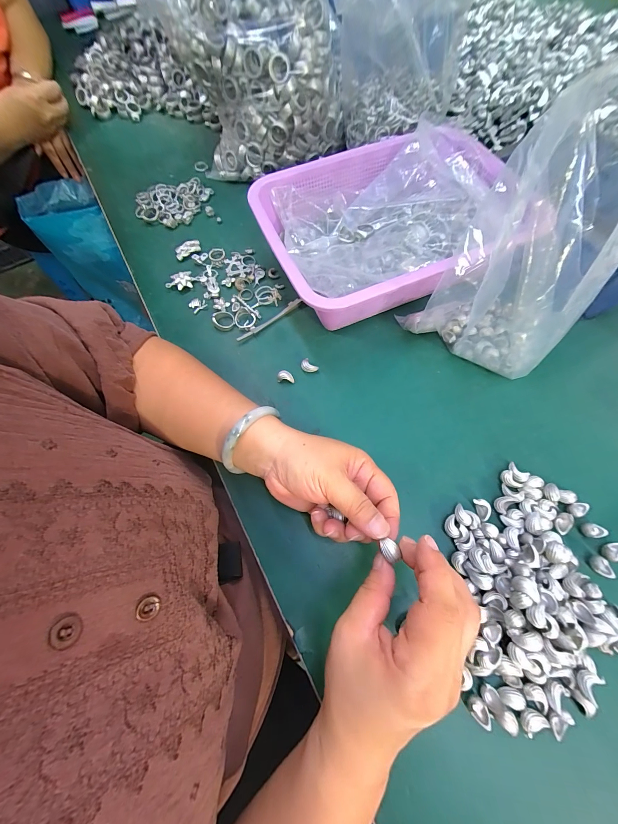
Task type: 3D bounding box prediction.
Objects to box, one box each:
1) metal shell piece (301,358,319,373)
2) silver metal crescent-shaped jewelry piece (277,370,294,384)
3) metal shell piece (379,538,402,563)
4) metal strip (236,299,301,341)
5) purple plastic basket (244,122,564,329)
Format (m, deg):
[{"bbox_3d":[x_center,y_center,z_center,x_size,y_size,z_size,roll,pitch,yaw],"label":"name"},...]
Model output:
[{"bbox_3d":[0.000,-0.053,0.341,0.019,0.010,0.012,37,74,16],"label":"metal shell piece"},{"bbox_3d":[-0.027,-0.040,0.336,0.020,0.014,0.009,7,68,5],"label":"silver metal crescent-shaped jewelry piece"},{"bbox_3d":[0.057,0.097,0.204,0.011,0.004,0.016,-24,69,-7],"label":"metal shell piece"},{"bbox_3d":[-0.049,-0.116,0.370,0.096,0.007,0.009,-37,71,-12],"label":"metal strip"},{"bbox_3d":[0.072,-0.213,0.363,0.243,0.088,0.225,-24,69,-7],"label":"purple plastic basket"}]

